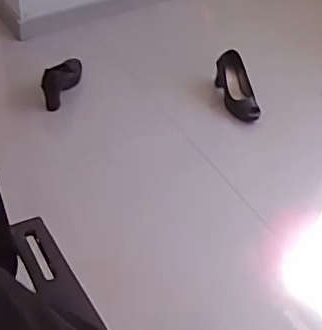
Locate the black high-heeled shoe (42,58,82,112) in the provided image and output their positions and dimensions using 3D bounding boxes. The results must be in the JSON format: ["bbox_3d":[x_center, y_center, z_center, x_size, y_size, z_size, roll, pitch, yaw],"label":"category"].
[{"bbox_3d":[-0.318,-0.291,1.826,0.064,0.119,0.222,18,48,10],"label":"black high-heeled shoe"}]

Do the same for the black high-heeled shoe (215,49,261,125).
[{"bbox_3d":[0.245,-0.242,1.789,0.110,0.114,0.248,-2,48,-9],"label":"black high-heeled shoe"}]

